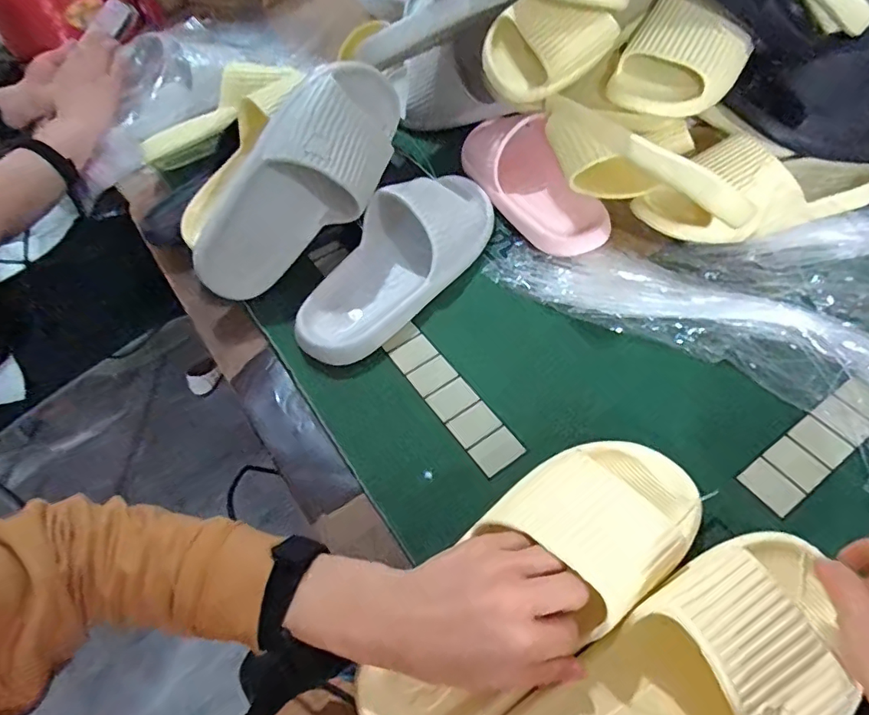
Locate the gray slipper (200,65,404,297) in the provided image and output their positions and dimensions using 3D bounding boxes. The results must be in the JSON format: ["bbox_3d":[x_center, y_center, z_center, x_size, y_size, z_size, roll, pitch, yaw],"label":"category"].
[{"bbox_3d":[-0.127,-0.163,0.511,0.262,0.104,0.071,-48,61,9],"label":"gray slipper"}]

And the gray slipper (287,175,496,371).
[{"bbox_3d":[-0.034,-0.106,0.526,0.101,0.063,0.270,32,64,23],"label":"gray slipper"}]

